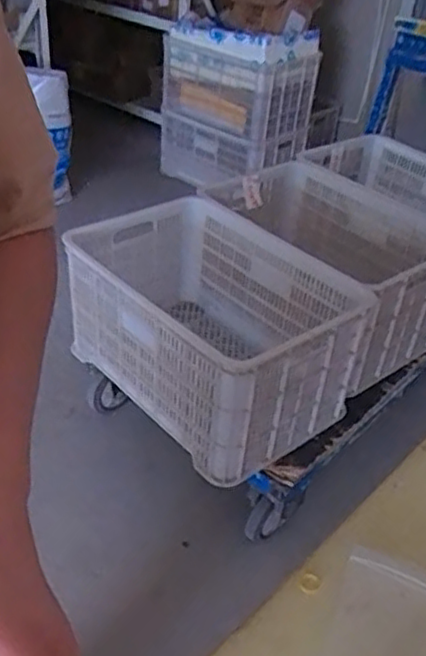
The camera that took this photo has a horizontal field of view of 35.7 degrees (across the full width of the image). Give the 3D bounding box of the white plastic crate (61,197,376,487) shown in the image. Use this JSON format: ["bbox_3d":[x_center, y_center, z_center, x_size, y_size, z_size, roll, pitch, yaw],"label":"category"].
[{"bbox_3d":[-0.028,-0.019,1.582,0.446,0.312,0.672,-26,46,-36],"label":"white plastic crate"}]

